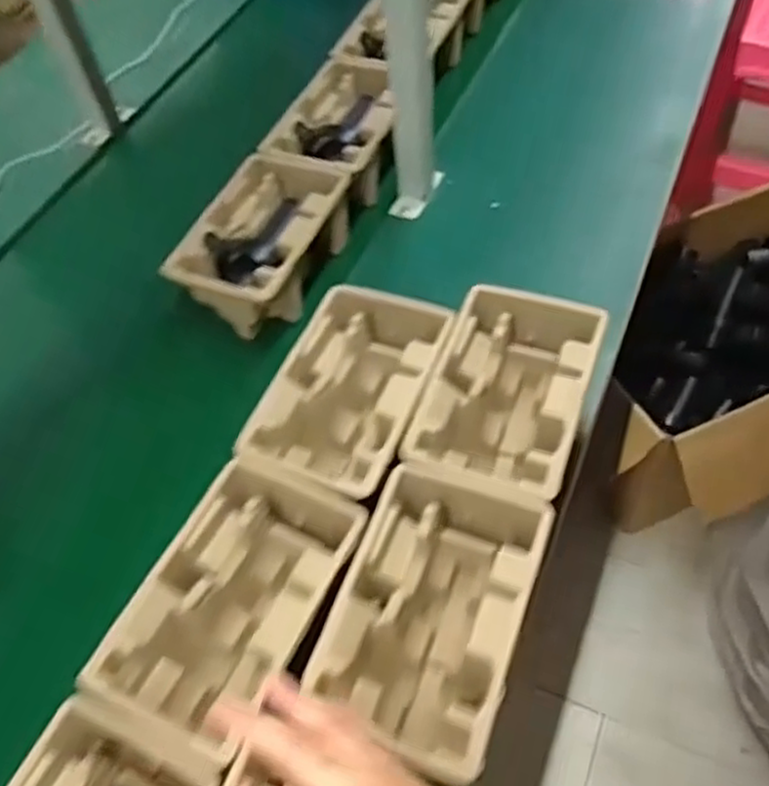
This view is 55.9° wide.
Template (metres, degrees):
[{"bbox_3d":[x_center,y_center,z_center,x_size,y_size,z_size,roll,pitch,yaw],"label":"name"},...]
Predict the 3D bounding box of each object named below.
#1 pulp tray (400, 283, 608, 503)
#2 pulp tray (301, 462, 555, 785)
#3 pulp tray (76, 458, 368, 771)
[{"bbox_3d":[0.128,0.011,0.753,0.145,0.119,0.234,16,59,15],"label":"pulp tray"},{"bbox_3d":[0.045,0.197,0.640,0.149,0.124,0.235,15,58,15],"label":"pulp tray"},{"bbox_3d":[-0.124,0.192,0.643,0.144,0.099,0.224,20,60,18],"label":"pulp tray"}]

